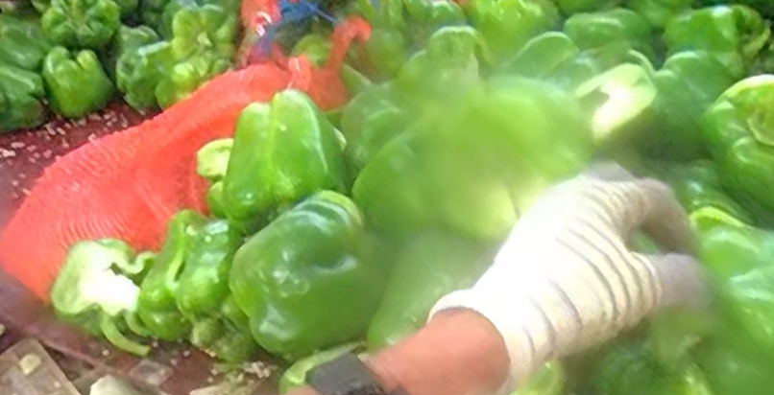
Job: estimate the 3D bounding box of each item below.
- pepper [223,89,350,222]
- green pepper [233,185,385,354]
[{"bbox_3d":[-0.082,-0.035,0.573,0.099,0.060,0.106,-10,34,-3],"label":"pepper"},{"bbox_3d":[-0.047,0.051,0.499,0.104,0.075,0.079,-27,38,-26],"label":"green pepper"}]

